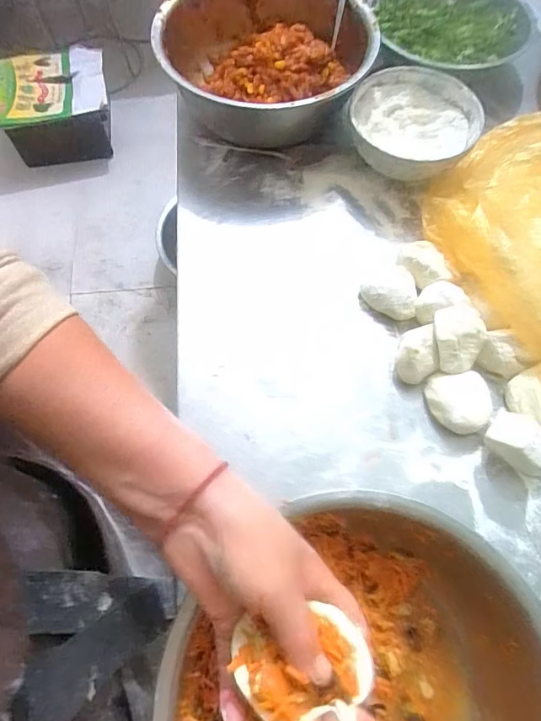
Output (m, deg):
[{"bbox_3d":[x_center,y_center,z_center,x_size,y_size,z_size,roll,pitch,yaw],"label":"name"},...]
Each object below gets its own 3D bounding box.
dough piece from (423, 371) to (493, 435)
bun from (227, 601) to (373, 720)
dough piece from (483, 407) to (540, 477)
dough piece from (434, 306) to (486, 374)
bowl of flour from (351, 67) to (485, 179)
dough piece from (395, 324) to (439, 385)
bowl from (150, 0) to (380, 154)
[{"bbox_3d":[0.171,0.039,0.430,0.056,0.024,0.053,-5,67,-1],"label":"dough piece"},{"bbox_3d":[0.019,0.165,0.253,0.070,0.022,0.057,-12,68,-4],"label":"bun"},{"bbox_3d":[0.215,0.070,0.409,0.053,0.035,0.045,30,71,13],"label":"dough piece"},{"bbox_3d":[0.174,-0.020,0.437,0.046,0.027,0.056,-1,67,1],"label":"dough piece"},{"bbox_3d":[0.160,-0.267,0.543,0.136,0.056,0.145,0,67,1],"label":"bowl of flour"},{"bbox_3d":[0.136,-0.007,0.448,0.036,0.037,0.052,1,67,1],"label":"dough piece"},{"bbox_3d":[-0.006,-0.354,0.568,0.231,0.089,0.229,0,67,1],"label":"bowl"}]

